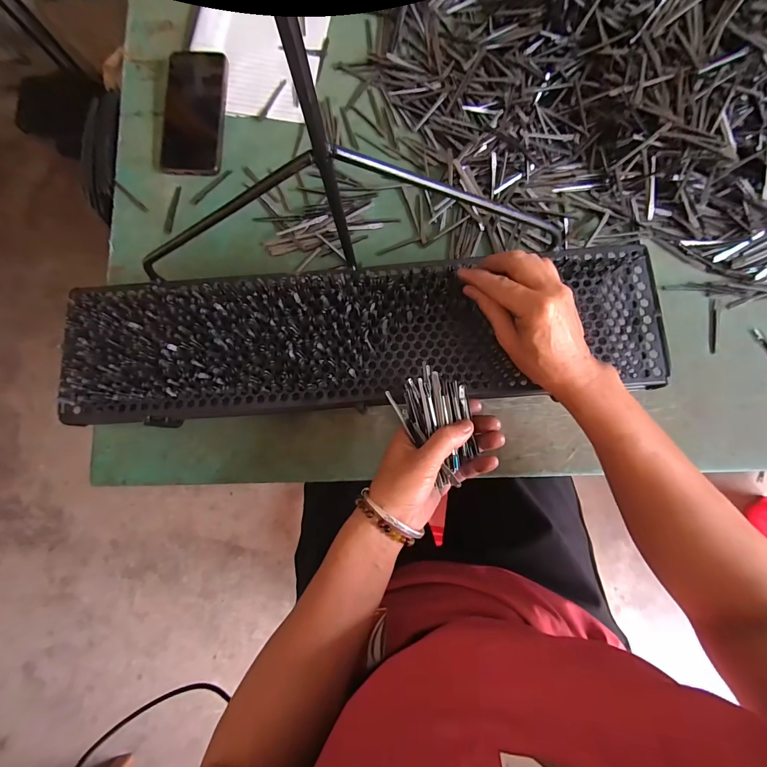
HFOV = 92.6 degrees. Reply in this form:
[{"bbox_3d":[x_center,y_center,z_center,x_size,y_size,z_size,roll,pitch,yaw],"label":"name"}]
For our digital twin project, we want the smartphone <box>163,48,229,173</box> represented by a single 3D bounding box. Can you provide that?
[{"bbox_3d":[-0.247,-0.351,0.477,0.078,0.008,0.159,4,90,-2],"label":"smartphone"}]

